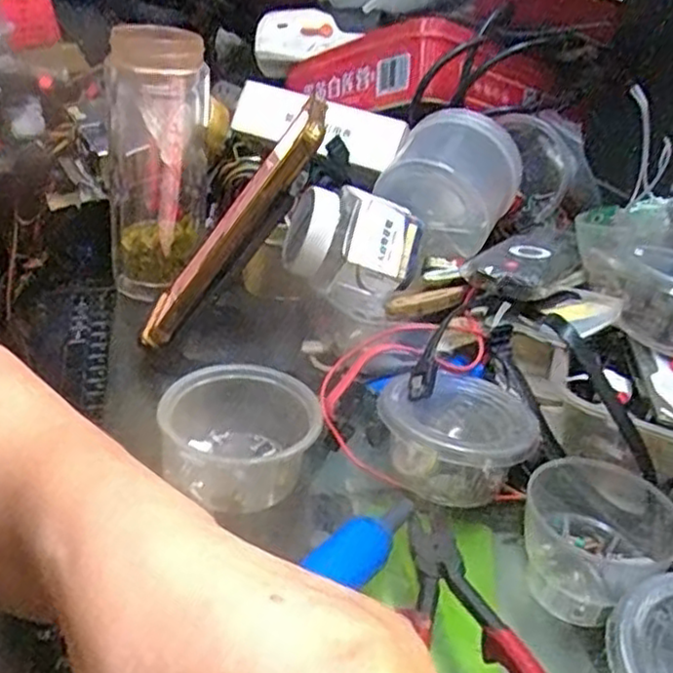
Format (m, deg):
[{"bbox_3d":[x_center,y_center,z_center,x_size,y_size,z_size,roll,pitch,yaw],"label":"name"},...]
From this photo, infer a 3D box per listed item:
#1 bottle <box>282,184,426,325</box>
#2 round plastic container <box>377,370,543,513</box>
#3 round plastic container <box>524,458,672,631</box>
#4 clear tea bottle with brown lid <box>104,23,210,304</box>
[{"bbox_3d":[0.011,-0.053,0.431,0.075,0.052,0.064,19,31,19],"label":"bottle"},{"bbox_3d":[0.062,0.051,0.375,0.075,0.040,0.075,6,29,-3],"label":"round plastic container"},{"bbox_3d":[0.114,0.090,0.322,0.064,0.044,0.064,6,29,-3],"label":"round plastic container"},{"bbox_3d":[-0.120,-0.117,0.487,0.065,0.165,0.060,-1,30,-15],"label":"clear tea bottle with brown lid"}]

